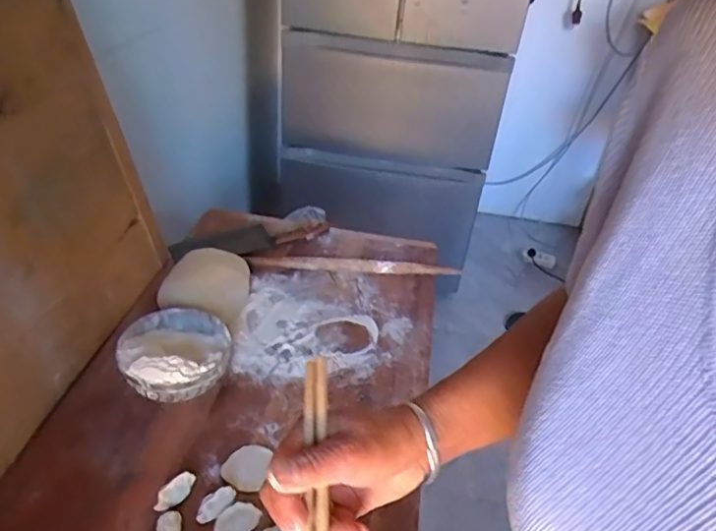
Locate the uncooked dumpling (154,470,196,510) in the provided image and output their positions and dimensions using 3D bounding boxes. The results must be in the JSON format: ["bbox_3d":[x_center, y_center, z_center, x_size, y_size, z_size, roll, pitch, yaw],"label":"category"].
[{"bbox_3d":[-0.207,0.256,0.640,0.020,0.021,0.052,30,42,29],"label":"uncooked dumpling"}]

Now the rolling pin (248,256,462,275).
[{"bbox_3d":[-0.007,-0.004,1.033,0.371,0.027,0.033,6,36,-1],"label":"rolling pin"}]

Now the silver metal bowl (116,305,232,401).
[{"bbox_3d":[-0.247,0.122,0.769,0.138,0.084,0.143,4,36,-3],"label":"silver metal bowl"}]

